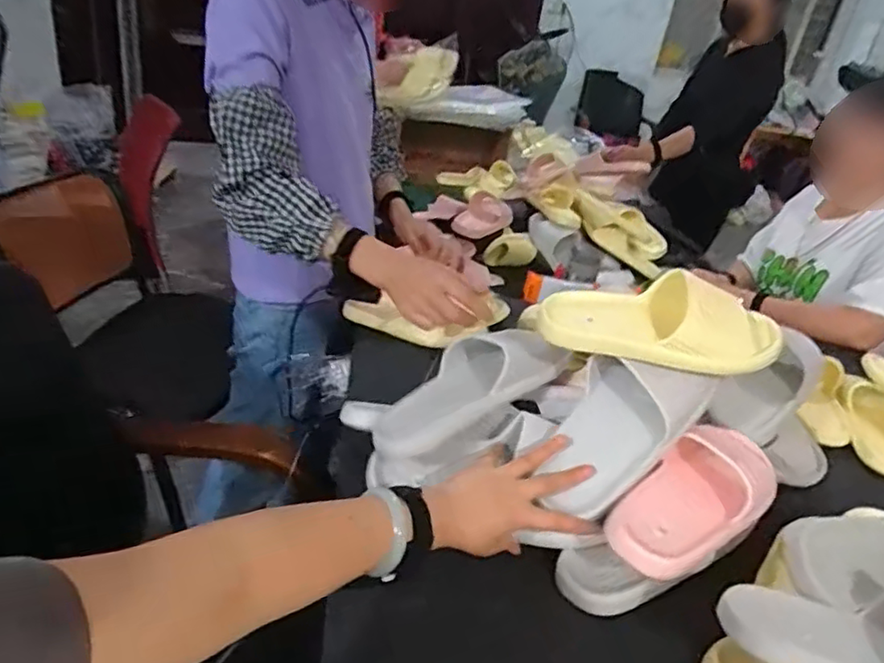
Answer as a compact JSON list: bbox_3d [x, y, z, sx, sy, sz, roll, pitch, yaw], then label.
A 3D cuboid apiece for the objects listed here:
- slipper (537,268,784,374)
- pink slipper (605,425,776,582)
[{"bbox_3d":[0.228,-0.014,0.642,0.241,0.074,0.079,9,28,0],"label":"slipper"},{"bbox_3d":[0.246,0.165,0.627,0.206,0.065,0.115,-31,51,-31],"label":"pink slipper"}]

